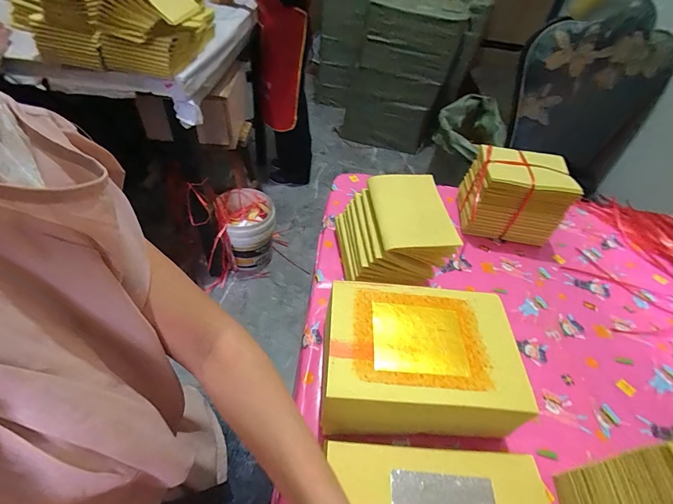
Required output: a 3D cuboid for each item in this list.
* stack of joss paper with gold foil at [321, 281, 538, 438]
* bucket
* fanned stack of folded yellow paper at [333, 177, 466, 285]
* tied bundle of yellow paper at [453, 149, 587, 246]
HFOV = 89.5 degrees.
[{"bbox_3d":[0.100,0.139,0.434,0.226,0.095,0.170,4,48,-3],"label":"stack of joss paper with gold foil"},{"bbox_3d":[-0.396,-0.086,1.527,0.239,0.277,0.255,-2,48,-9],"label":"bucket"},{"bbox_3d":[0.090,-0.032,0.550,0.148,0.116,0.176,-3,48,-10],"label":"fanned stack of folded yellow paper"},{"bbox_3d":[0.340,-0.106,0.662,0.161,0.150,0.111,10,47,2],"label":"tied bundle of yellow paper"}]

